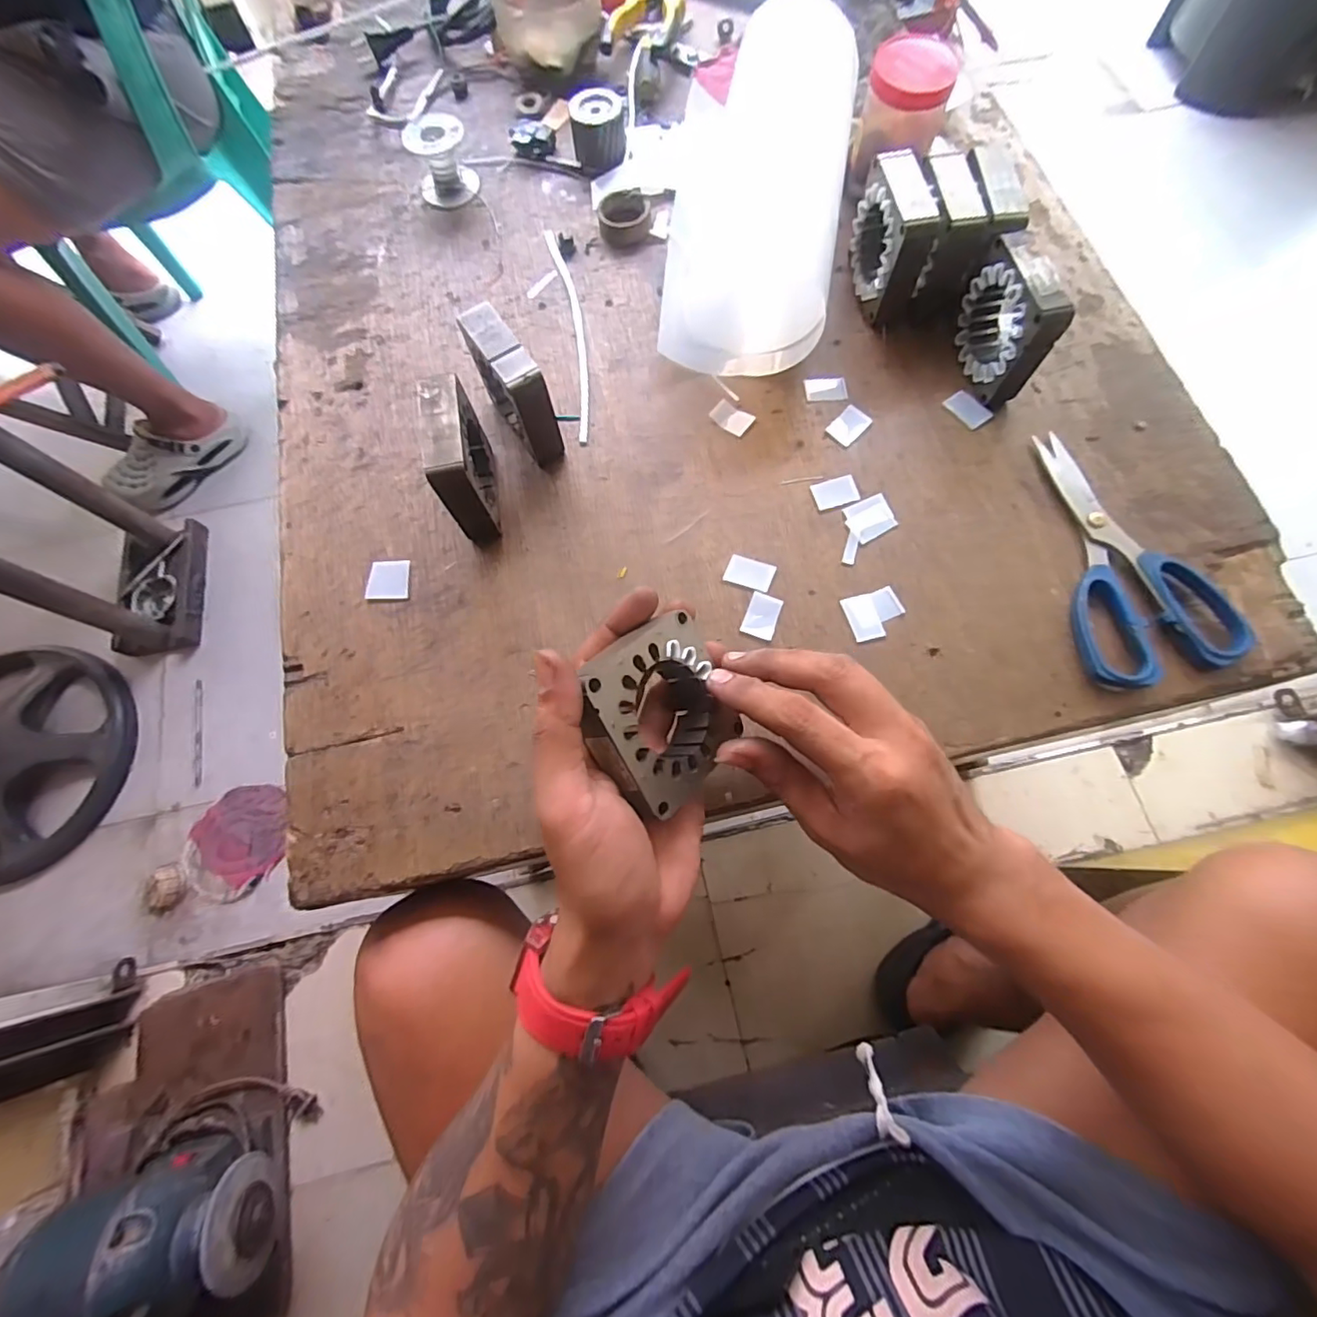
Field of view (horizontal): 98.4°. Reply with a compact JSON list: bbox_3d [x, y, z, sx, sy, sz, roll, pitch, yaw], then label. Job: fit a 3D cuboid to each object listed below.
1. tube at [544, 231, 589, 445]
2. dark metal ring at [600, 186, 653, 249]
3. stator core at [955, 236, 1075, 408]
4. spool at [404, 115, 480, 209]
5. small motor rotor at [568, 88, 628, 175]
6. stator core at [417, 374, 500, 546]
[{"bbox_3d":[-0.066,-0.253,0.435,0.017,0.004,0.207,-10,72,-1],"label":"tube"},{"bbox_3d":[-0.027,-0.360,0.462,0.041,0.016,0.050,-4,72,1],"label":"dark metal ring"},{"bbox_3d":[0.227,-0.220,0.374,0.024,0.074,0.074,-10,72,-1],"label":"stator core"},{"bbox_3d":[-0.179,-0.412,0.469,0.046,0.043,0.047,-23,73,-5],"label":"spool"},{"bbox_3d":[-0.050,-0.440,0.477,0.045,0.037,0.045,-6,72,0],"label":"small motor rotor"},{"bbox_3d":[-0.122,-0.125,0.359,0.023,0.080,0.083,-11,72,-1],"label":"stator core"}]

